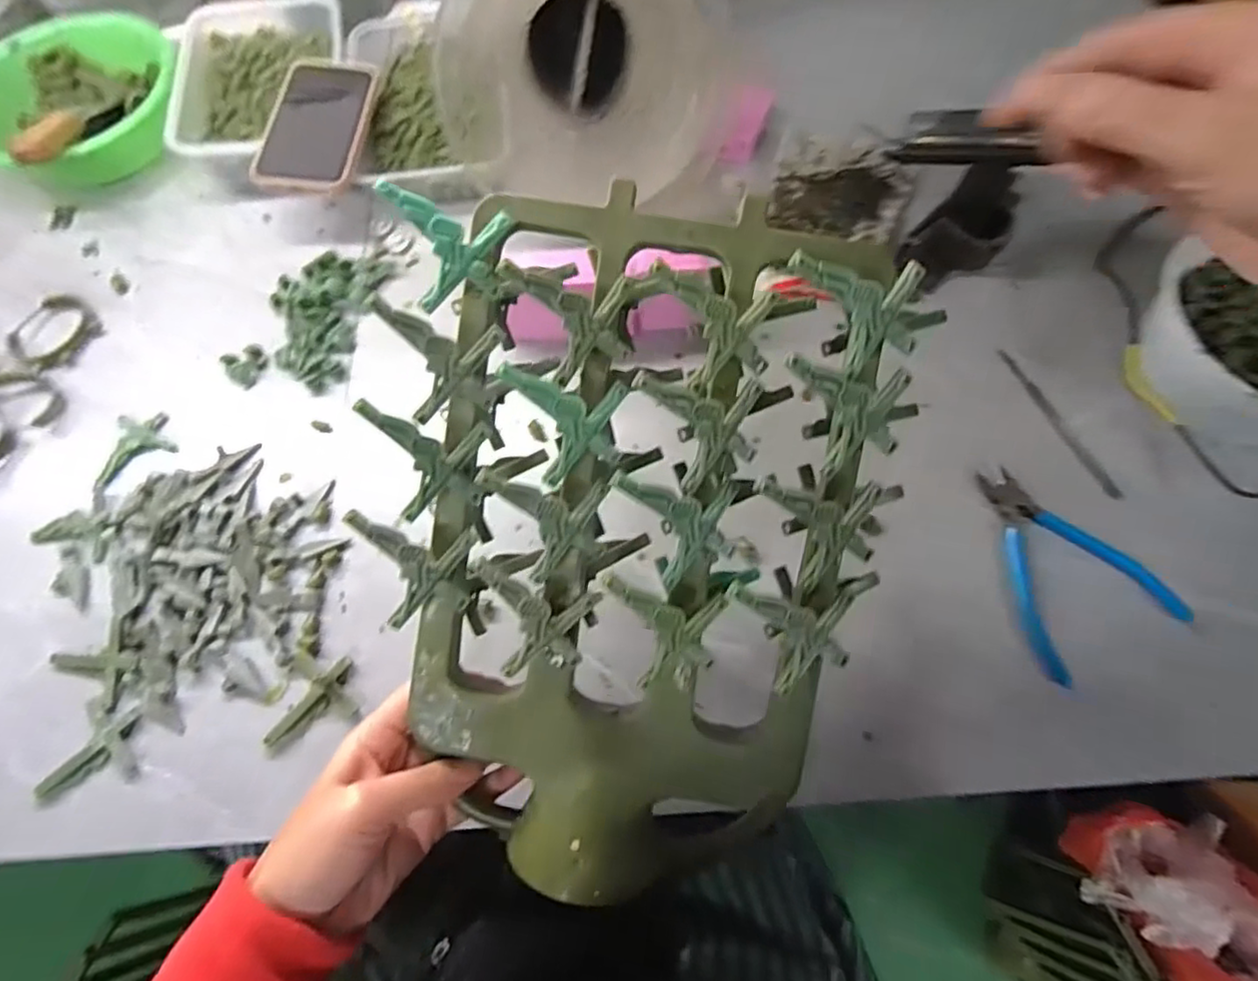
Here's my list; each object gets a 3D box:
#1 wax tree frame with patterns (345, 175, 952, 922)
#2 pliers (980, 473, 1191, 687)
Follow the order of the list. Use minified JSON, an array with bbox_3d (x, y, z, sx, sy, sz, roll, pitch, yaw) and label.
[{"bbox_3d":[-0.011,0.029,0.327,0.243,0.085,0.329,11,99,2],"label":"wax tree frame with patterns"},{"bbox_3d":[0.285,0.048,0.434,0.098,0.015,0.138,-28,70,-9],"label":"pliers"}]

